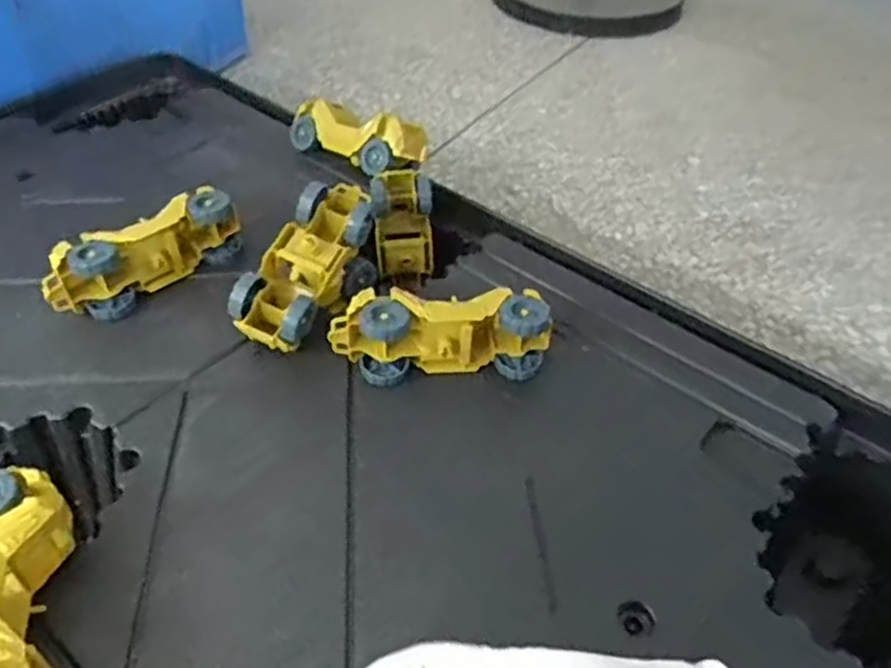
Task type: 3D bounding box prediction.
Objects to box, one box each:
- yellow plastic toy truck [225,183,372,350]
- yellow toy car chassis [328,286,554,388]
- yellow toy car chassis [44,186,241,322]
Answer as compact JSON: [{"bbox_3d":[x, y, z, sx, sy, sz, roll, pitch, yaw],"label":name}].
[{"bbox_3d":[-0.116,-0.062,0.638,0.065,0.078,0.173,21,48,16],"label":"yellow plastic toy truck"},{"bbox_3d":[-0.003,0.000,0.596,0.175,0.057,0.053,-1,46,-5],"label":"yellow toy car chassis"},{"bbox_3d":[-0.270,-0.076,0.660,0.058,0.062,0.179,36,54,27],"label":"yellow toy car chassis"}]

